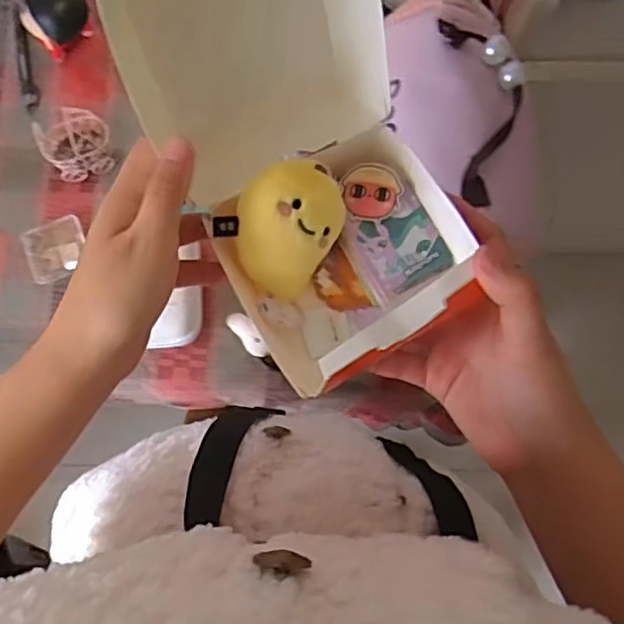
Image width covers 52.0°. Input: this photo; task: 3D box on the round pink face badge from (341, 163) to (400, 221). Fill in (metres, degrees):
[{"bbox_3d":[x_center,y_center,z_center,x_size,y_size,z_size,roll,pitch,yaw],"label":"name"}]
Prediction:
[{"bbox_3d":[0.033,-0.068,0.358,0.031,0.005,0.033,0,80,1],"label":"round pink face badge"}]

